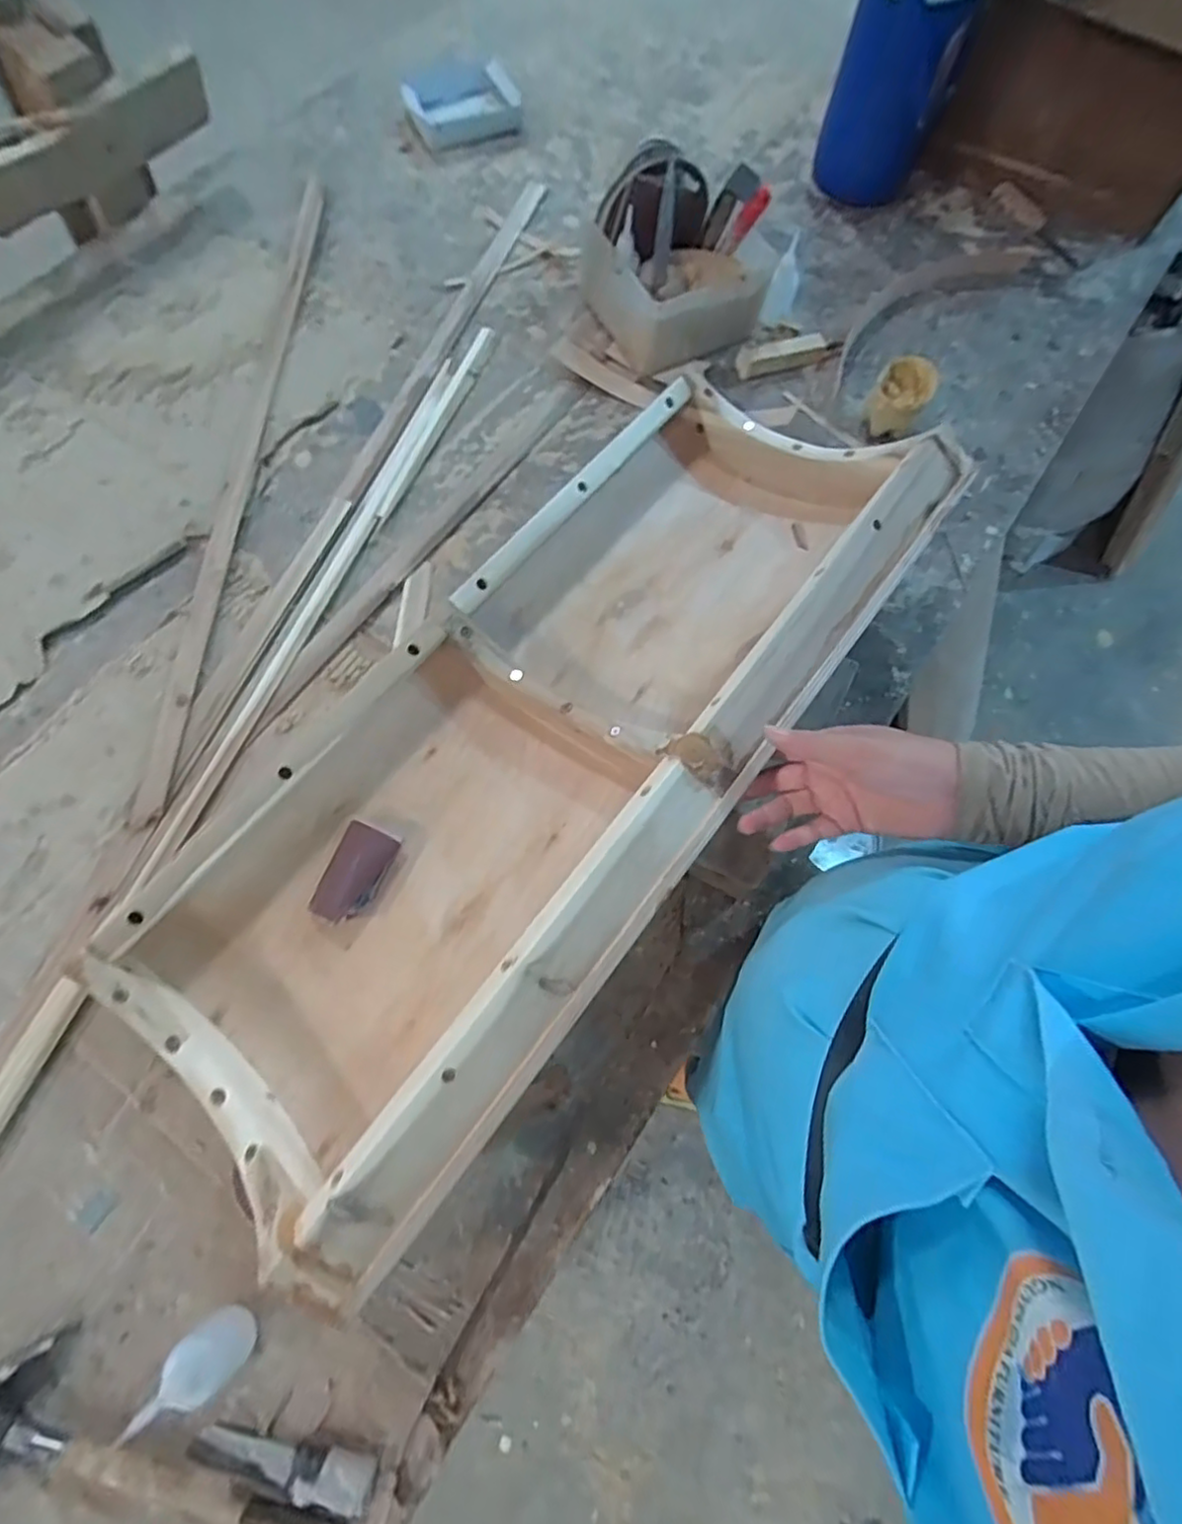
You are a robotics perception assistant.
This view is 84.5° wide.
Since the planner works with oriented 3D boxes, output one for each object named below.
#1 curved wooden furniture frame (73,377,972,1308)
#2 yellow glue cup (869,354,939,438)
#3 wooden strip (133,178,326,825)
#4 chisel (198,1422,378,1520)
[{"bbox_3d":[-0.019,-0.042,0.490,0.271,0.134,0.681,36,73,10],"label":"curved wooden furniture frame"},{"bbox_3d":[0.315,-0.370,0.669,0.055,0.057,0.059,31,72,9],"label":"yellow glue cup"},{"bbox_3d":[-0.341,-0.311,0.640,0.029,0.017,0.761,2,70,-1],"label":"wooden strip"},{"bbox_3d":[-0.181,0.415,0.385,0.106,0.014,0.023,11,70,2],"label":"chisel"}]

